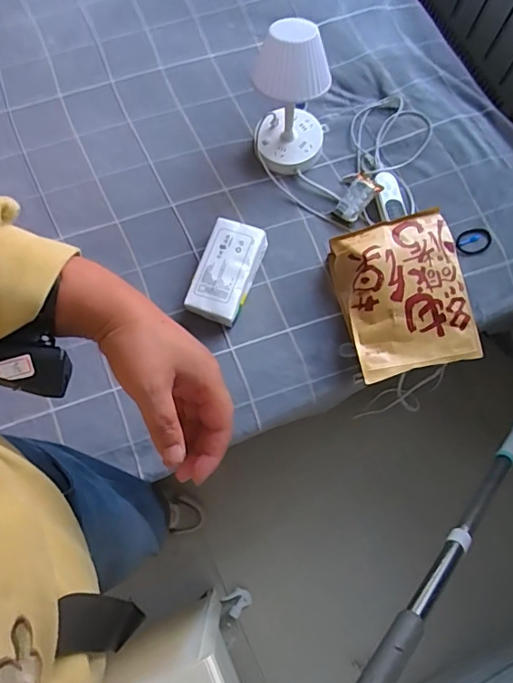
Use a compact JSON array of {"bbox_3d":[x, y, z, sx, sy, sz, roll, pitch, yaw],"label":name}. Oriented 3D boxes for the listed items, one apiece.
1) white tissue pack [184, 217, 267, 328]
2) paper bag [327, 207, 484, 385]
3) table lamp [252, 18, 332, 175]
[{"bbox_3d":[-0.053,-0.123,0.903,0.097,0.053,0.178,20,75,4],"label":"white tissue pack"},{"bbox_3d":[0.246,-0.076,0.867,0.200,0.089,0.266,-12,77,-4],"label":"paper bag"},{"bbox_3d":[0.065,-0.432,0.912,0.137,0.205,0.152,10,74,1],"label":"table lamp"}]

